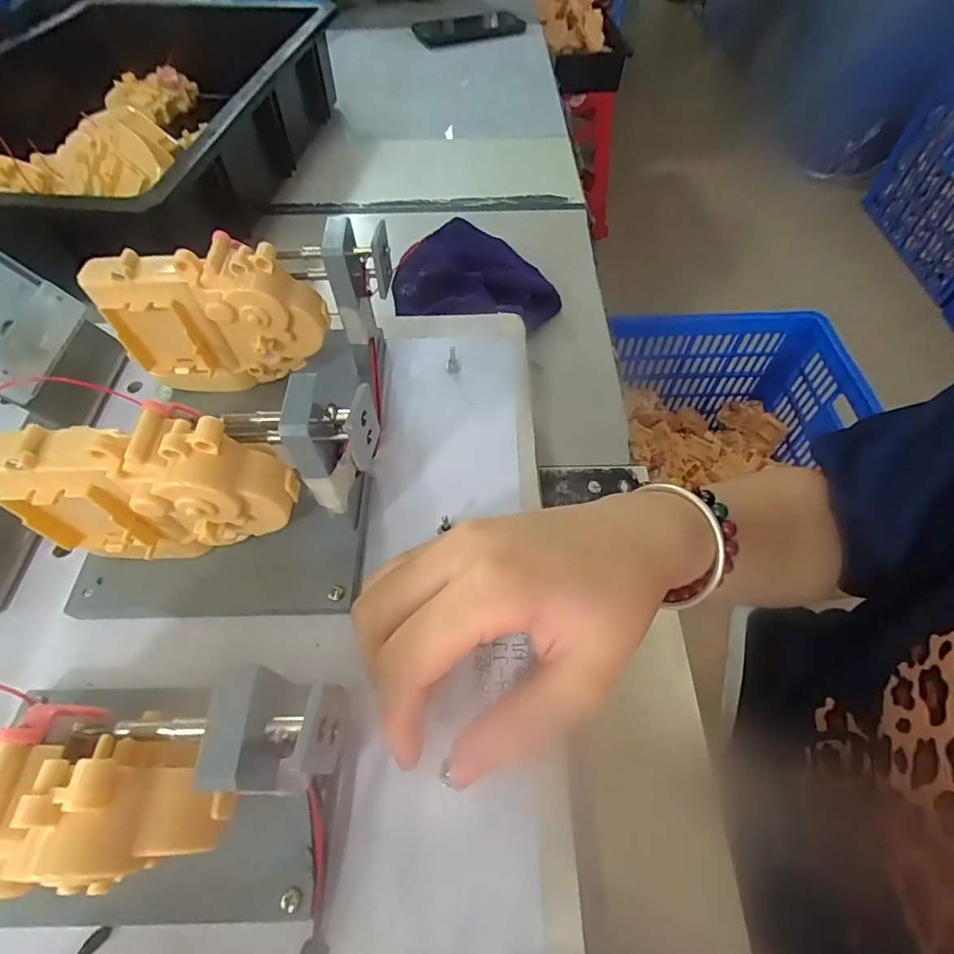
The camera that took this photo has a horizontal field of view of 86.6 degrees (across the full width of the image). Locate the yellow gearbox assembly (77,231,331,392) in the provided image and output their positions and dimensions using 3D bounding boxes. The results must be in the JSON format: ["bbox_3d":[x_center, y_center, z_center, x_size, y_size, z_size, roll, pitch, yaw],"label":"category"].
[{"bbox_3d":[-0.120,-0.072,0.241,0.095,0.070,0.028,-2,58,0],"label":"yellow gearbox assembly"}]

